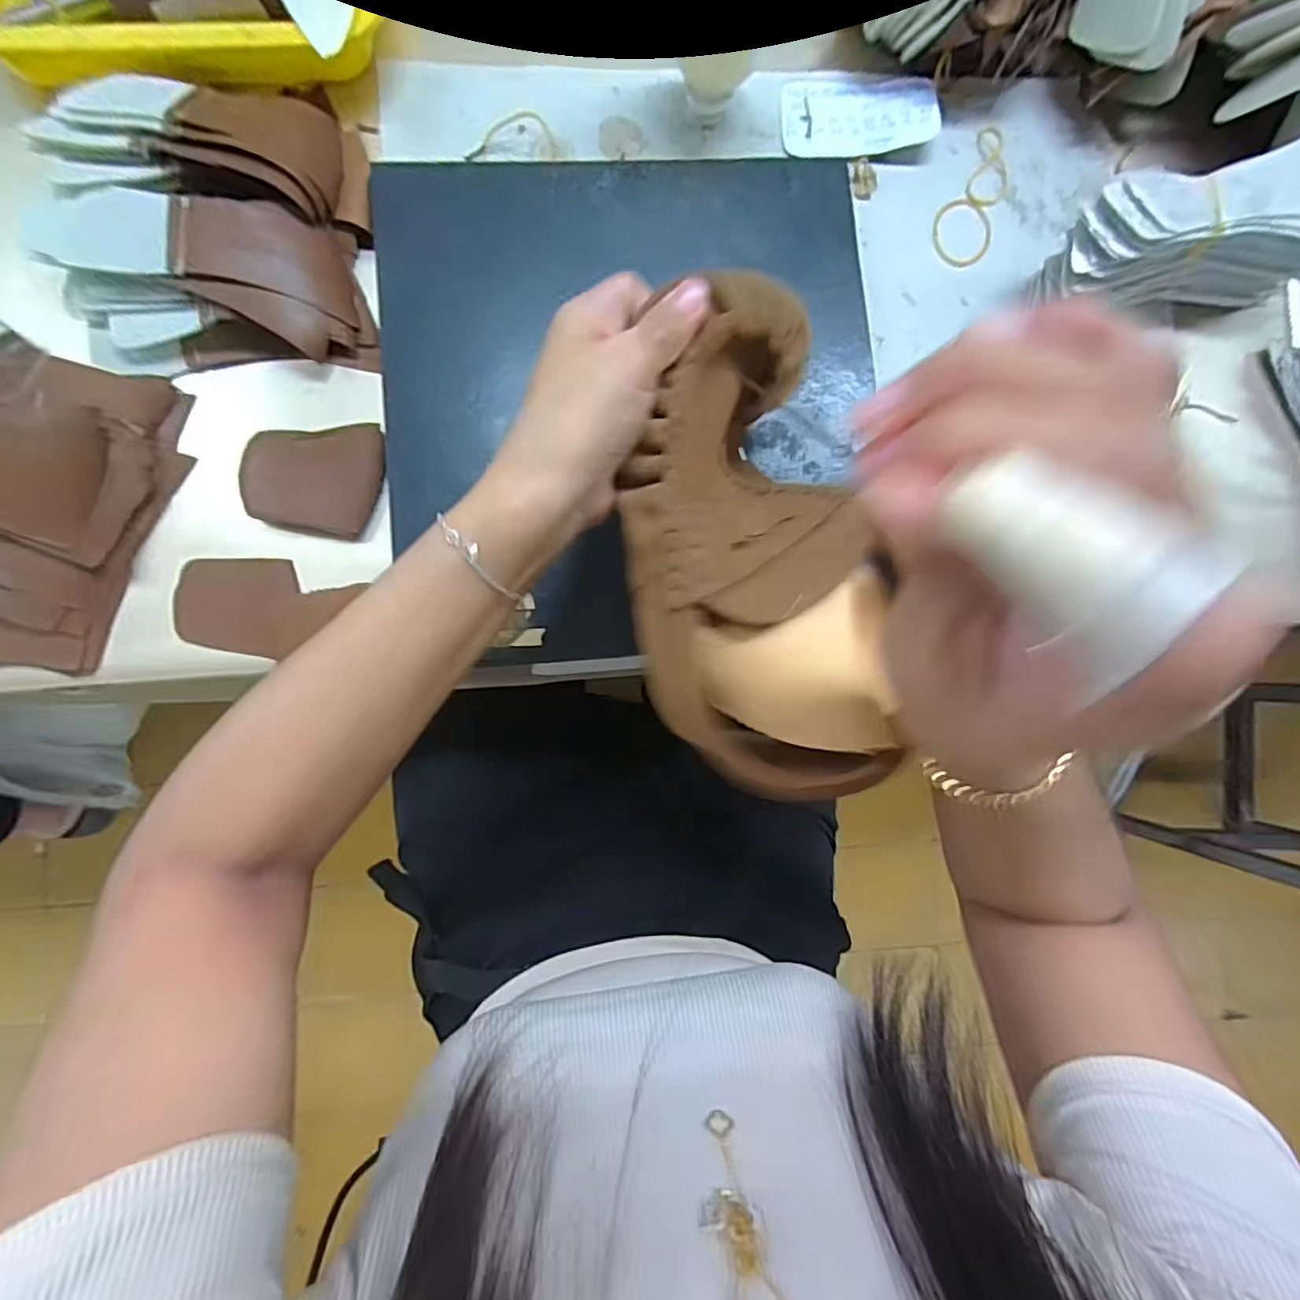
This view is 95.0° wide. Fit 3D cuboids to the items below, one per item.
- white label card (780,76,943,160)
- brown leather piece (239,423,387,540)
[{"bbox_3d":[0.142,-0.363,0.404,0.104,0.007,0.053,-2,92,1],"label":"white label card"},{"bbox_3d":[-0.210,-0.106,0.370,0.087,0.013,0.066,3,88,-4],"label":"brown leather piece"}]

